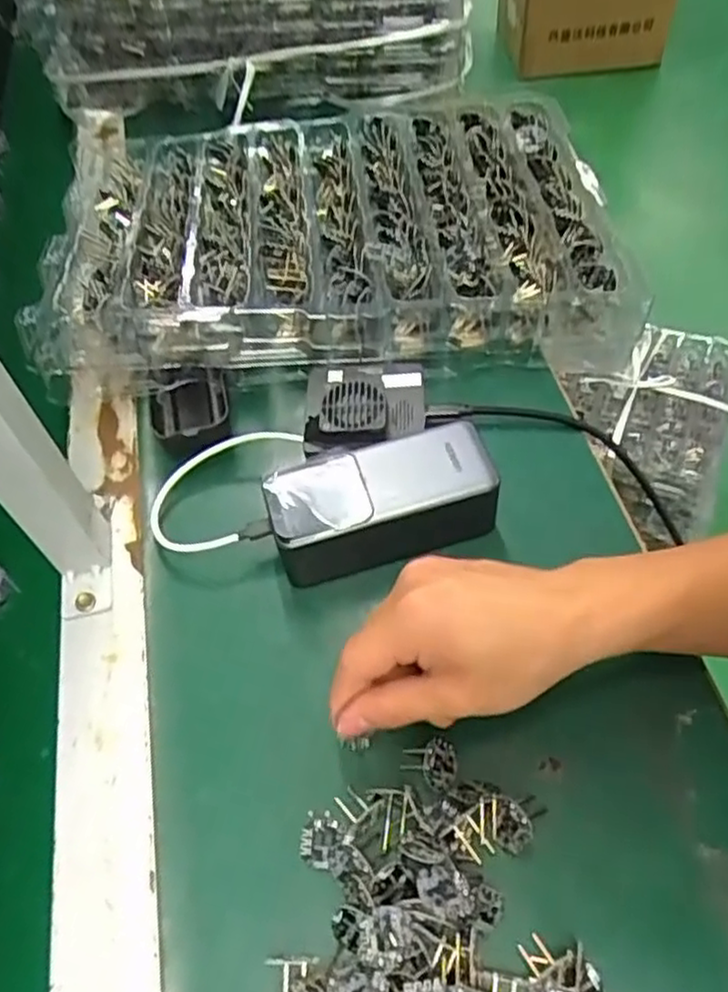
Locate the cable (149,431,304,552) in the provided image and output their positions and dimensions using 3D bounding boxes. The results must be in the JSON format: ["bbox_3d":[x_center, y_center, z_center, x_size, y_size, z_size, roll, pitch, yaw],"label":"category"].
[{"bbox_3d":[-0.089,-0.003,0.460,0.084,0.025,0.090,10,57,11],"label":"cable"}]

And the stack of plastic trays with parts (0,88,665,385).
[{"bbox_3d":[-0.019,-0.214,0.565,0.419,0.062,0.296,-5,56,2],"label":"stack of plastic trays with parts"}]

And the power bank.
[{"bbox_3d":[0.010,0.002,0.430,0.129,0.057,0.061,-13,56,-4],"label":"power bank"}]

